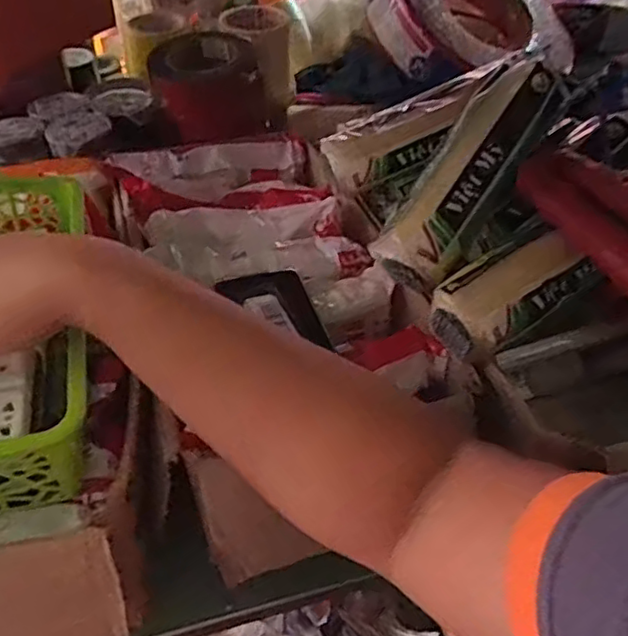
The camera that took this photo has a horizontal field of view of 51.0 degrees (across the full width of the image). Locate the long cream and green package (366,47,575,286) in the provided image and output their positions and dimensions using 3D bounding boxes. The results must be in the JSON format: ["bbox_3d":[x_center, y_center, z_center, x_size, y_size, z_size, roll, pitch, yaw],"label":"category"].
[{"bbox_3d":[0.129,-0.123,0.535,0.059,0.057,0.208,31,82,31],"label":"long cream and green package"}]

